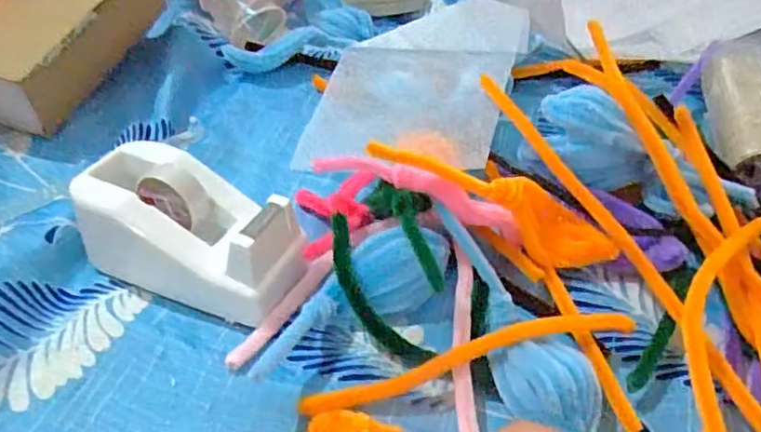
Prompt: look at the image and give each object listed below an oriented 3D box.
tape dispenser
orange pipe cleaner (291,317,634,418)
[{"bbox_3d":[-0.085,0.005,0.288,0.100,0.044,0.053,22,46,19],"label":"tape dispenser"},{"bbox_3d":[0.039,0.058,0.263,0.145,0.013,0.012,-12,45,-15],"label":"orange pipe cleaner"}]

